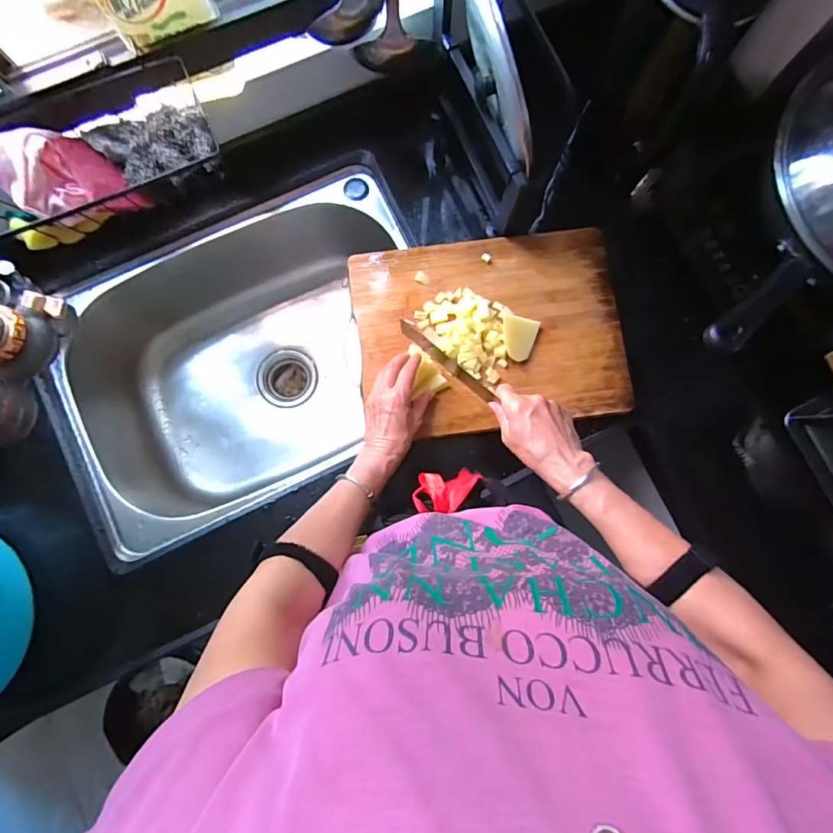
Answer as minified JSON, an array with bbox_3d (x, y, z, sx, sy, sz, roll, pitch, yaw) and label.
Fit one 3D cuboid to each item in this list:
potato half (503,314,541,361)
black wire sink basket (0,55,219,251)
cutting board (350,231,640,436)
[{"bbox_3d":[0.139,-0.109,0.613,0.050,0.020,0.057,15,83,0],"label":"potato half"},{"bbox_3d":[-0.350,-0.268,0.479,0.271,0.078,0.114,-21,84,-4],"label":"black wire sink basket"},{"bbox_3d":[0.102,-0.121,0.628,0.364,0.019,0.273,-8,83,-3],"label":"cutting board"}]

